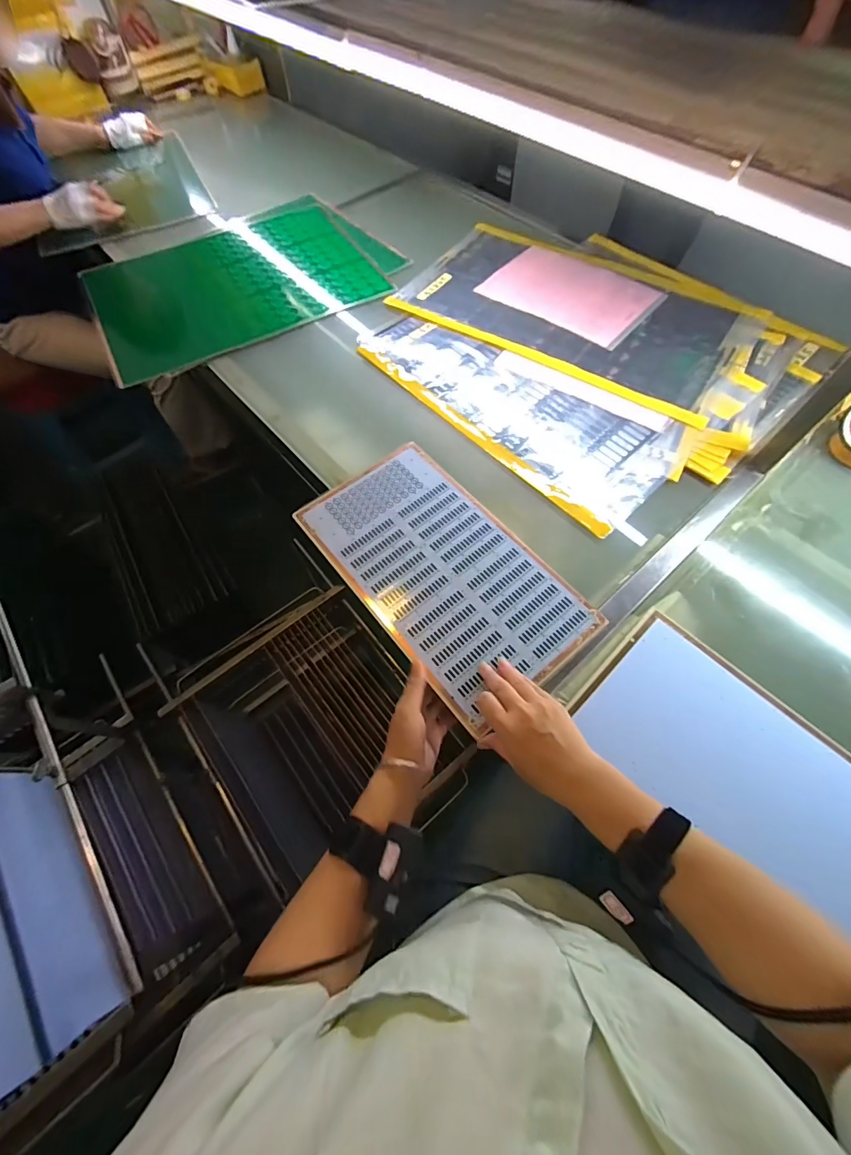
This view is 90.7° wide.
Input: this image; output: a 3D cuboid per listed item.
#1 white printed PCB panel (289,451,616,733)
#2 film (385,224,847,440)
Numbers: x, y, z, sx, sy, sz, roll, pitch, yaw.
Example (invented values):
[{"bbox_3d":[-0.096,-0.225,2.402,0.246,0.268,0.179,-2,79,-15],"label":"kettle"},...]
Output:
[{"bbox_3d":[0.021,-0.019,0.569,0.221,0.011,0.386,-37,69,-13],"label":"white printed PCB panel"},{"bbox_3d":[0.335,-0.506,0.788,0.728,0.017,0.386,33,71,16],"label":"film"}]

